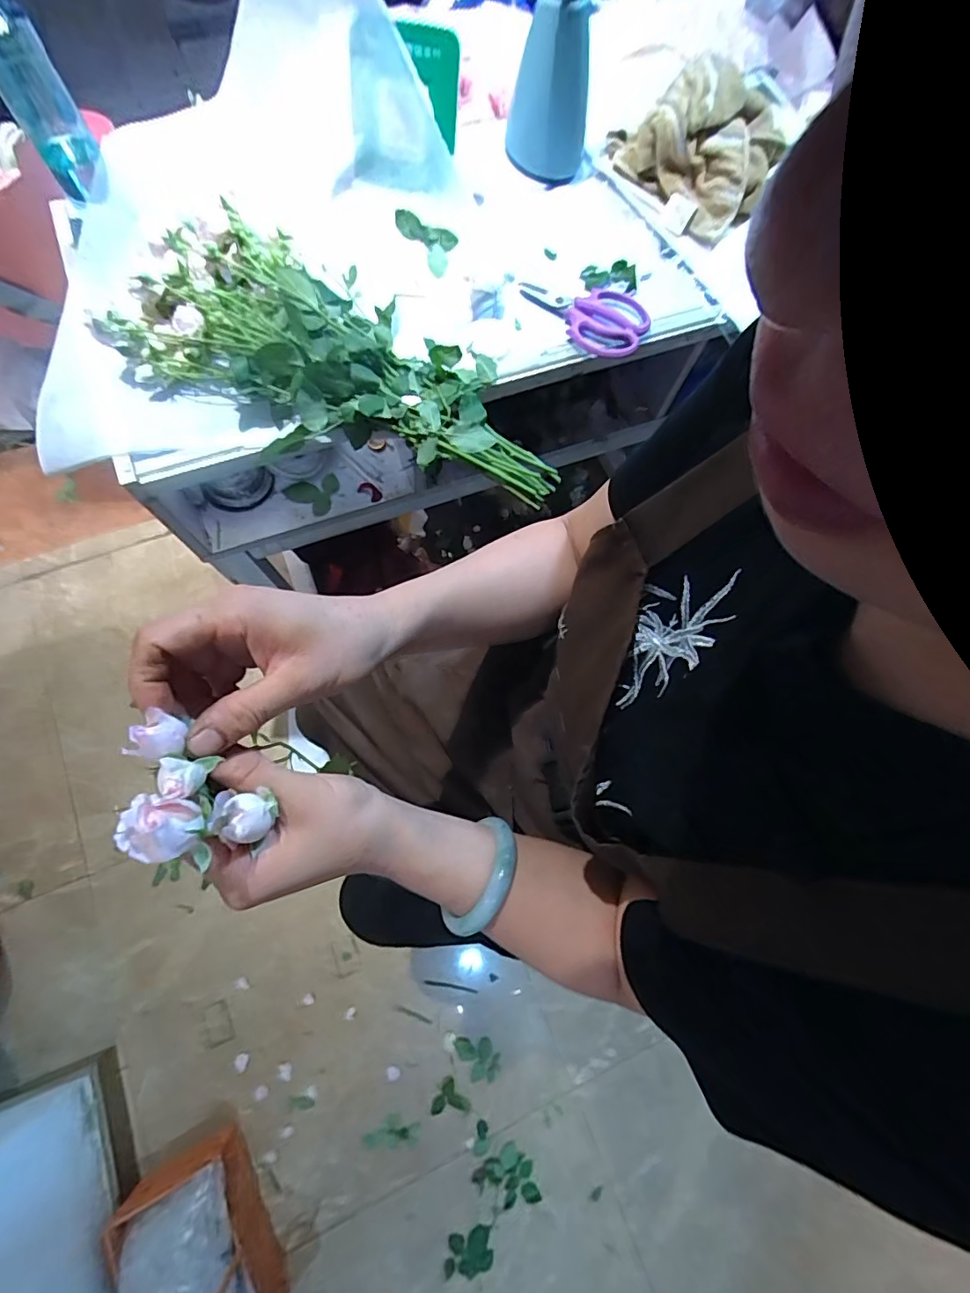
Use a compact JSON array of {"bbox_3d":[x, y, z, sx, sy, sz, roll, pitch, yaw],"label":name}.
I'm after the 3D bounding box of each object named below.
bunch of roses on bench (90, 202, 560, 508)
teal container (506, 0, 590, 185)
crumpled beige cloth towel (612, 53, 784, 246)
[{"bbox_3d":[-0.129,-0.286,0.531,0.451,0.097,0.224,26,74,3],"label":"bunch of roses on bench"},{"bbox_3d":[0.081,-0.674,0.583,0.091,0.208,0.076,12,74,-1],"label":"teal container"},{"bbox_3d":[0.287,-0.631,0.637,0.162,0.095,0.171,-38,81,-13],"label":"crumpled beige cloth towel"}]

